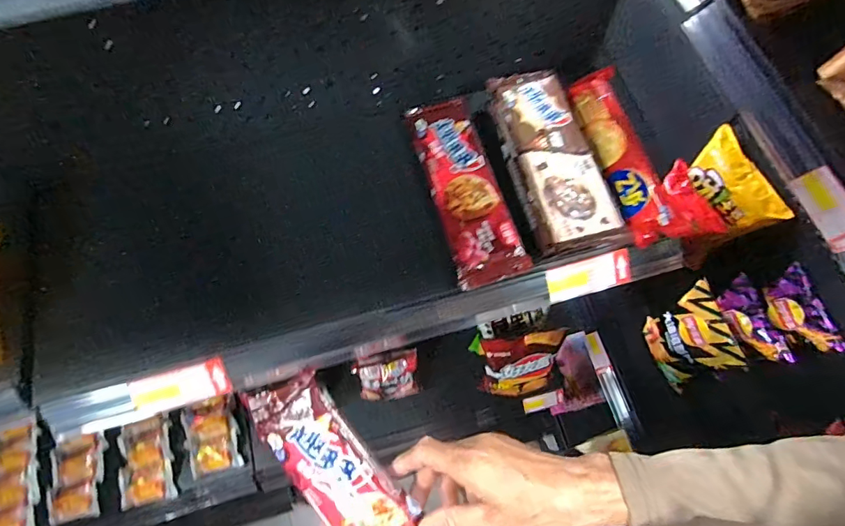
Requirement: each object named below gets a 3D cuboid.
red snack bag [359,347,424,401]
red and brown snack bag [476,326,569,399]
[{"bbox_3d":[-0.068,0.238,0.944,0.135,0.098,0.072,-16,68,-6],"label":"red snack bag"},{"bbox_3d":[0.198,0.206,0.929,0.156,0.183,0.050,-6,38,1],"label":"red and brown snack bag"}]

